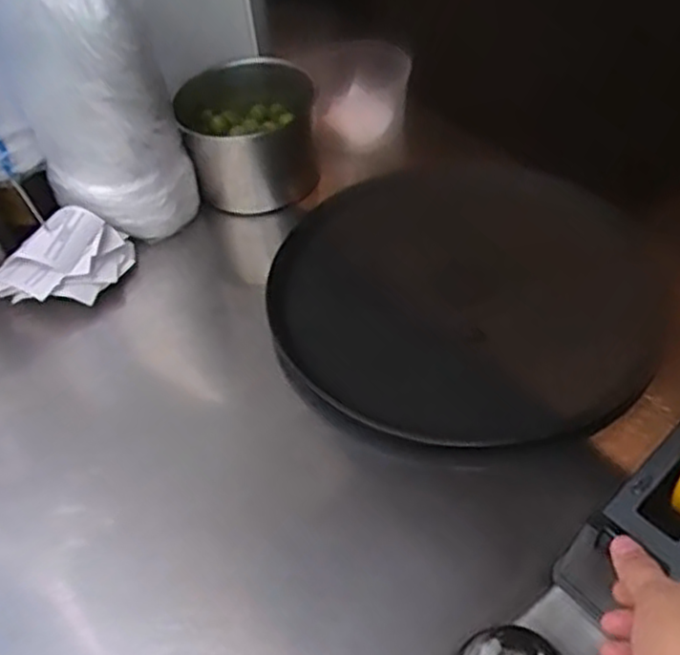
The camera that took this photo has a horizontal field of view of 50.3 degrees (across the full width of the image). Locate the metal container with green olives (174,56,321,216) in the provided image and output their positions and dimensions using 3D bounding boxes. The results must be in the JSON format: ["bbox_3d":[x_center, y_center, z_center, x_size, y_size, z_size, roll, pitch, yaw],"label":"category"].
[{"bbox_3d":[-0.107,-0.235,0.891,0.161,0.117,0.160,-16,47,-9],"label":"metal container with green olives"}]

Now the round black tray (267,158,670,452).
[{"bbox_3d":[0.138,-0.053,0.763,0.376,0.031,0.385,-3,47,3],"label":"round black tray"}]

